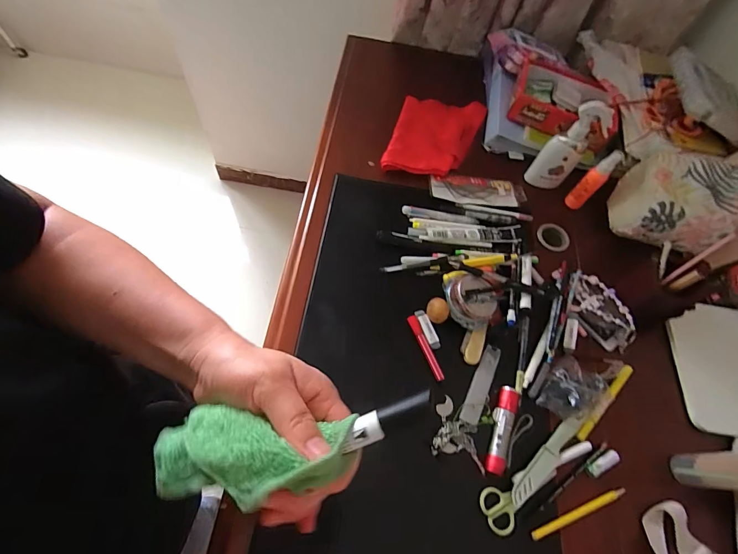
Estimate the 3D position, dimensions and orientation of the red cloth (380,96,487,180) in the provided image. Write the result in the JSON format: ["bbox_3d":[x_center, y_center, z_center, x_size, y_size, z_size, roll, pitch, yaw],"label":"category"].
[{"bbox_3d":[0.132,-0.284,0.737,0.159,0.016,0.213,18,62,3],"label":"red cloth"}]

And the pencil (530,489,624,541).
[{"bbox_3d":[0.271,0.303,0.475,0.143,0.010,0.012,-14,66,-14],"label":"pencil"}]

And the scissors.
[{"bbox_3d":[0.217,0.248,0.488,0.186,0.017,0.049,-38,73,-22],"label":"scissors"}]

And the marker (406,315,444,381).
[{"bbox_3d":[0.084,0.105,0.554,0.015,0.009,0.102,-19,67,-15],"label":"marker"}]

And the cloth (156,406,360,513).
[{"bbox_3d":[-0.070,0.103,0.215,0.116,0.033,0.047,-5,63,12],"label":"cloth"}]

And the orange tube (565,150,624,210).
[{"bbox_3d":[0.396,-0.167,0.666,0.033,0.129,0.031,42,66,15],"label":"orange tube"}]

